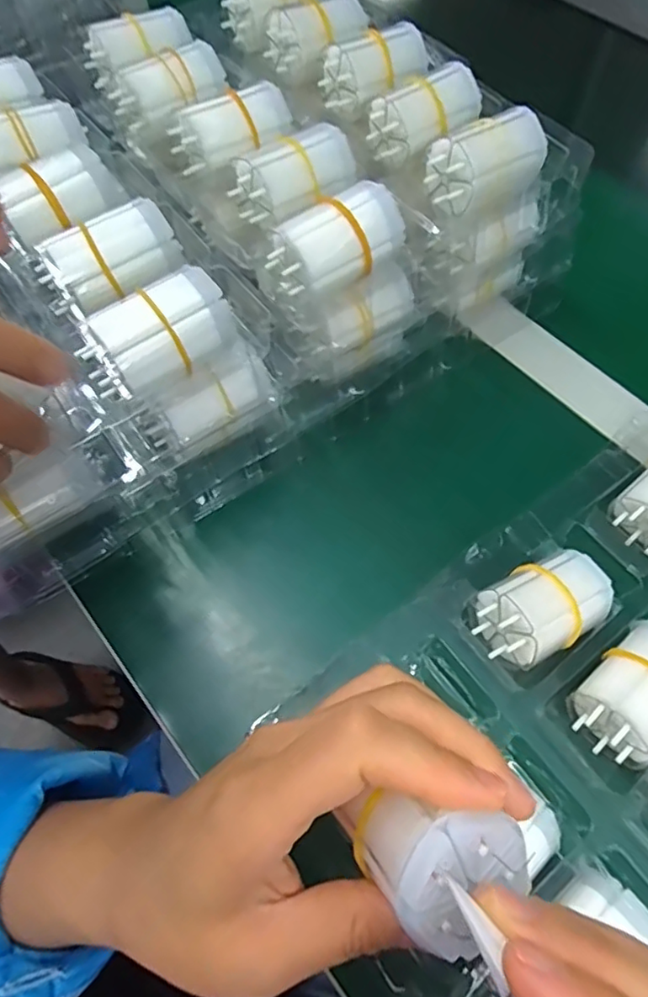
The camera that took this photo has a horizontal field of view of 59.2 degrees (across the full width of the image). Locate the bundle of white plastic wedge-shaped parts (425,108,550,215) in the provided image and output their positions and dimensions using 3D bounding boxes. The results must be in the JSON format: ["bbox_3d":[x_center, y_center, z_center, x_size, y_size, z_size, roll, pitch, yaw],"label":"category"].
[{"bbox_3d":[0.086,-0.179,0.299,0.059,0.031,0.033,-30,67,-16],"label":"bundle of white plastic wedge-shaped parts"}]

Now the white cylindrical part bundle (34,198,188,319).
[{"bbox_3d":[-0.096,-0.109,0.258,0.062,0.027,0.023,-31,67,-16],"label":"white cylindrical part bundle"}]

